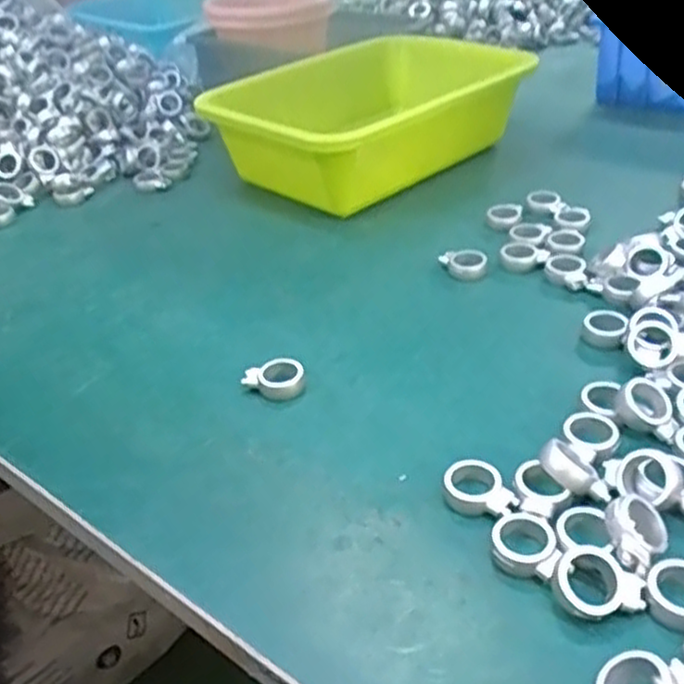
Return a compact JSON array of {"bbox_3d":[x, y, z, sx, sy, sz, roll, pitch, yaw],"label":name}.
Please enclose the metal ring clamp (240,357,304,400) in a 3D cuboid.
[{"bbox_3d":[-0.038,0.021,0.407,0.033,0.012,0.024,-12,35,-7],"label":"metal ring clamp"}]

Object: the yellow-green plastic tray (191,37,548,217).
[{"bbox_3d":[0.022,-0.204,0.668,0.277,0.081,0.206,-31,41,-31],"label":"yellow-green plastic tray"}]

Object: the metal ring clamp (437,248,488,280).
[{"bbox_3d":[0.083,-0.053,0.502,0.031,0.013,0.023,0,35,9],"label":"metal ring clamp"}]

